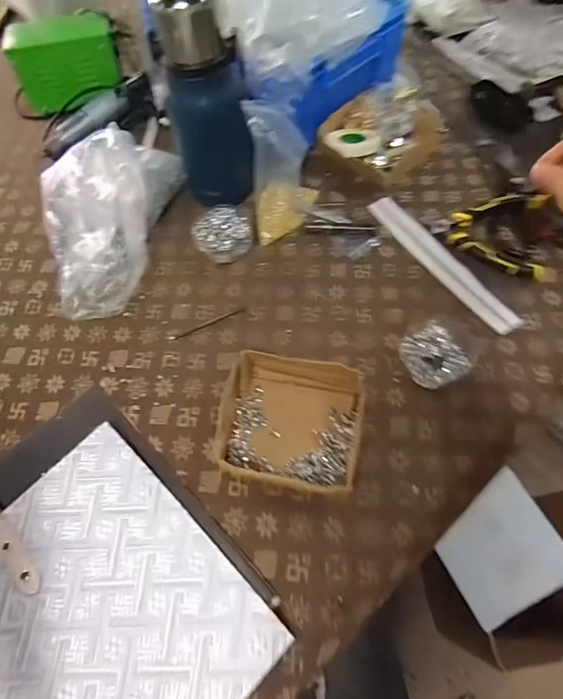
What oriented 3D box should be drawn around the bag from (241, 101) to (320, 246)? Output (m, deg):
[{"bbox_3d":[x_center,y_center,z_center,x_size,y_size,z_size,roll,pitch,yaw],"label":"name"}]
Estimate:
[{"bbox_3d":[0.002,-0.234,0.531,0.081,0.128,0.120,-5,62,1],"label":"bag"}]

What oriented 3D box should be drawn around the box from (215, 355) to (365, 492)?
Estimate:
[{"bbox_3d":[0.011,0.068,0.427,0.137,0.034,0.135,9,63,8],"label":"box"}]

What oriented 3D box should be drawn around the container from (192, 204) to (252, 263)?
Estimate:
[{"bbox_3d":[-0.078,-0.152,0.545,0.072,0.036,0.079,-2,62,3],"label":"container"}]

